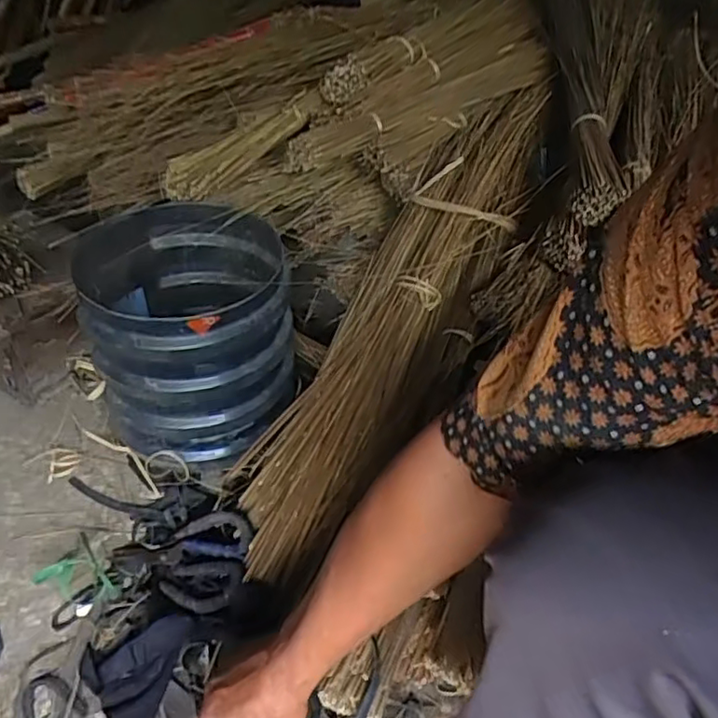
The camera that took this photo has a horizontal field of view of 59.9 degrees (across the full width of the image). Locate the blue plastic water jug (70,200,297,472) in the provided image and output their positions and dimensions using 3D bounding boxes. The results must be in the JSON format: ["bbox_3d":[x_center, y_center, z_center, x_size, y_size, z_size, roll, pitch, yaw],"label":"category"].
[{"bbox_3d":[-0.229,-0.043,0.862,0.268,0.239,0.282,-7,46,-13],"label":"blue plastic water jug"}]

